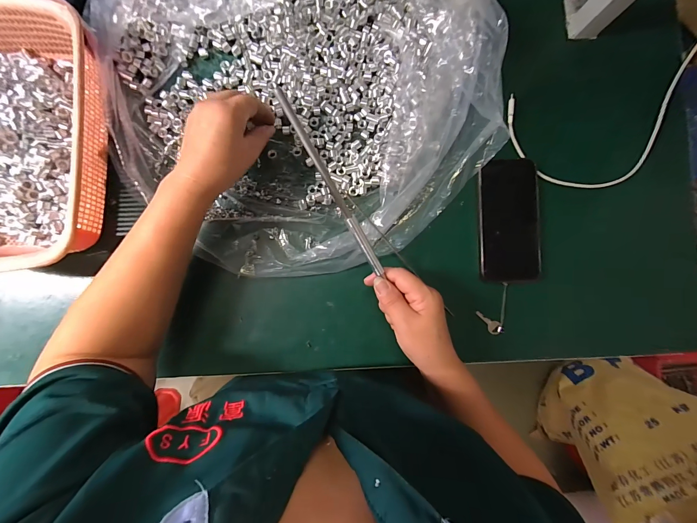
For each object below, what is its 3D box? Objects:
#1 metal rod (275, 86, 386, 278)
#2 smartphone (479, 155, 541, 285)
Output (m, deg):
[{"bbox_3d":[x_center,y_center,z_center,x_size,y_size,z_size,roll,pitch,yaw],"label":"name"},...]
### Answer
[{"bbox_3d":[-0.012,-0.067,0.294,0.010,0.005,0.199,-32,114,-4],"label":"metal rod"},{"bbox_3d":[0.210,-0.050,0.390,0.075,0.017,0.153,-2,96,0],"label":"smartphone"}]

